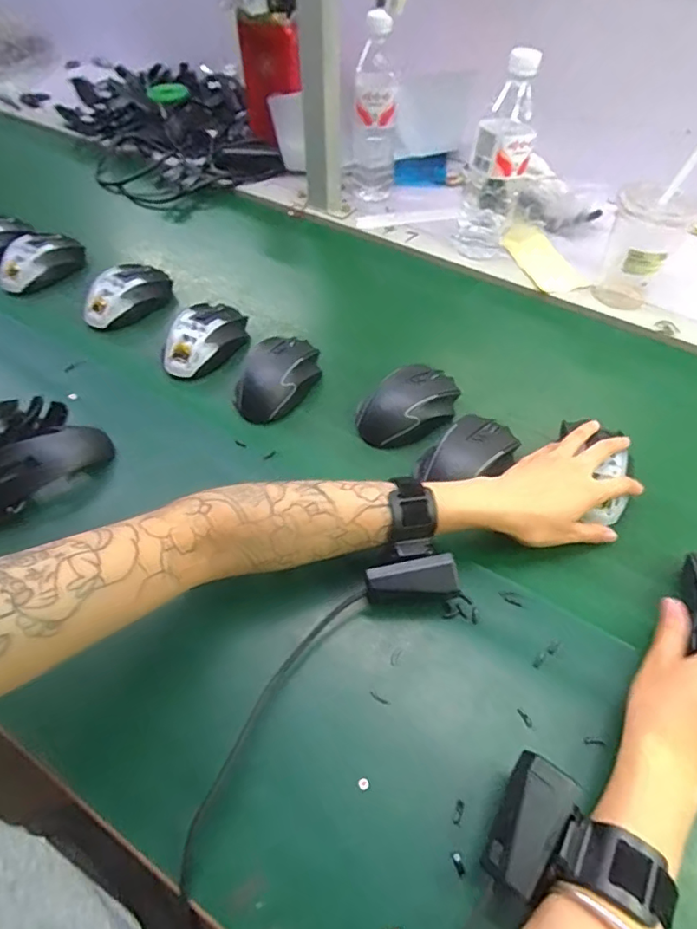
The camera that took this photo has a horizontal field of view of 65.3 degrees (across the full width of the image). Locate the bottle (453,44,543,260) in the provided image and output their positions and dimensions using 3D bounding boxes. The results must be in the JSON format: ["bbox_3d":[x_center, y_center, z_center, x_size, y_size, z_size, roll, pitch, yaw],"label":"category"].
[{"bbox_3d":[0.187,-0.377,0.684,0.074,0.219,0.065,13,54,10],"label":"bottle"}]

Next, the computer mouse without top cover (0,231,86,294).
[{"bbox_3d":[-0.401,-0.268,0.709,0.112,0.033,0.072,-28,57,-20],"label":"computer mouse without top cover"}]

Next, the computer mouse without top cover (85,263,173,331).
[{"bbox_3d":[-0.273,-0.211,0.677,0.062,0.045,0.113,29,58,21],"label":"computer mouse without top cover"}]

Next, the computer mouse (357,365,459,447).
[{"bbox_3d":[0.065,-0.062,0.559,0.115,0.042,0.059,-28,57,-20],"label":"computer mouse"}]

